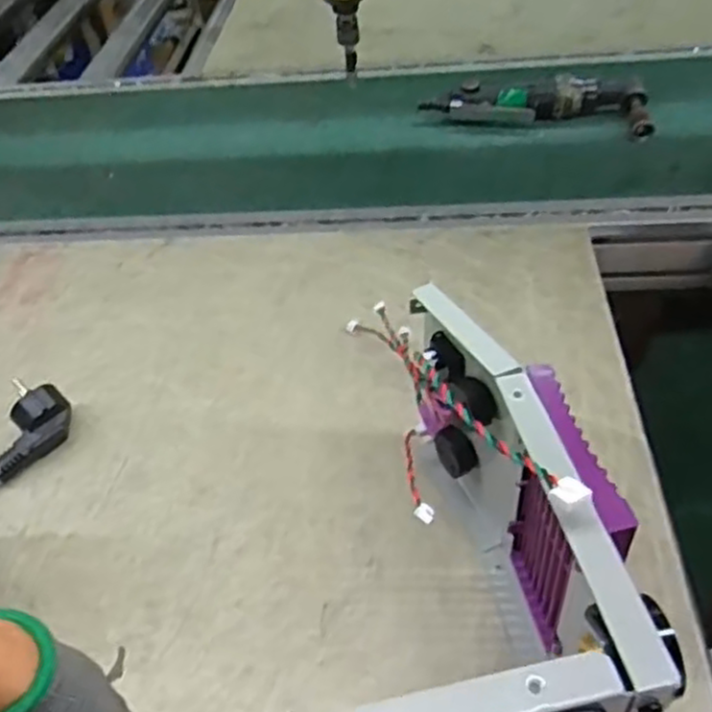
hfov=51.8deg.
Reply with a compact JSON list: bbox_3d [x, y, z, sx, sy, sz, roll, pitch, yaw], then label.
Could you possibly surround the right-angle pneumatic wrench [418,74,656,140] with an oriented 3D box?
[{"bbox_3d":[0.192,-0.269,0.790,0.241,0.039,0.064,8,47,14],"label":"right-angle pneumatic wrench"}]

